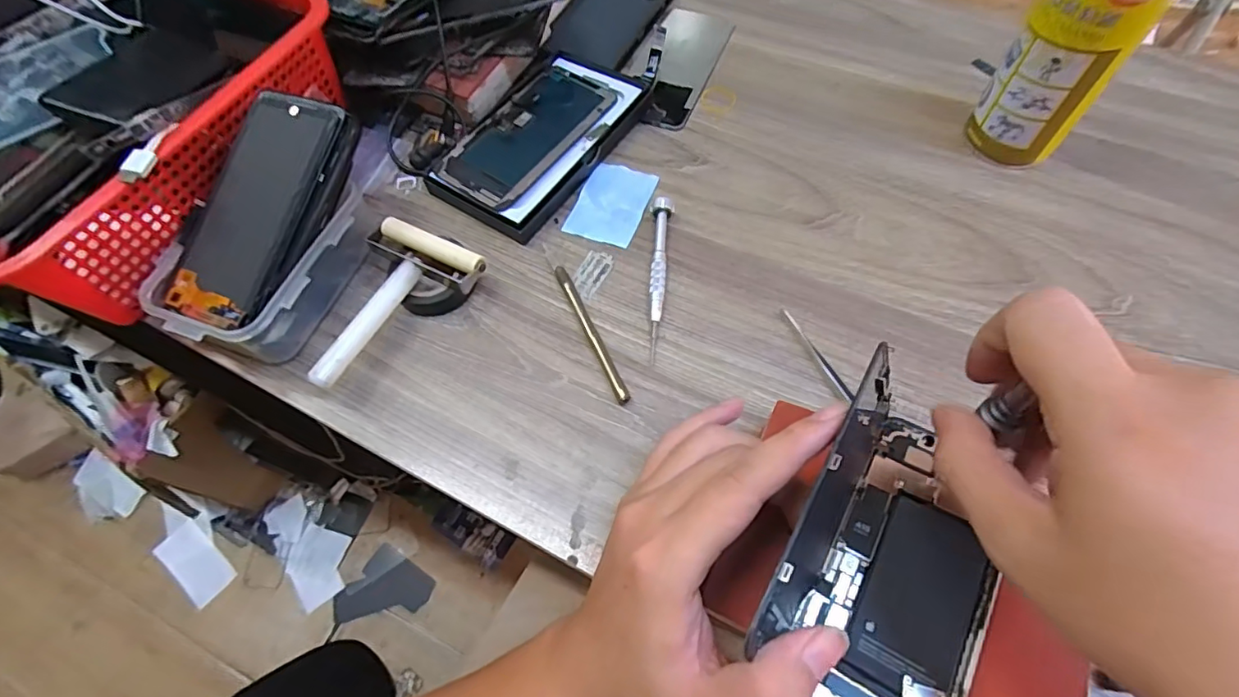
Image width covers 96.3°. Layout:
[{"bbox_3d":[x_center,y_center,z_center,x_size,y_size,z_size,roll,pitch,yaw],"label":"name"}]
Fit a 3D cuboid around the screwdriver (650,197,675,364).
[{"bbox_3d":[0.029,-0.051,0.385,0.016,0.018,0.122,1,63,4],"label":"screwdriver"}]

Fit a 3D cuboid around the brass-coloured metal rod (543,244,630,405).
[{"bbox_3d":[-0.025,-0.020,0.377,0.008,0.008,0.134,-23,64,-8],"label":"brass-coloured metal rod"}]

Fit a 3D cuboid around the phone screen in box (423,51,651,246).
[{"bbox_3d":[-0.060,-0.171,0.450,0.099,0.021,0.181,30,69,17],"label":"phone screen in box"}]

